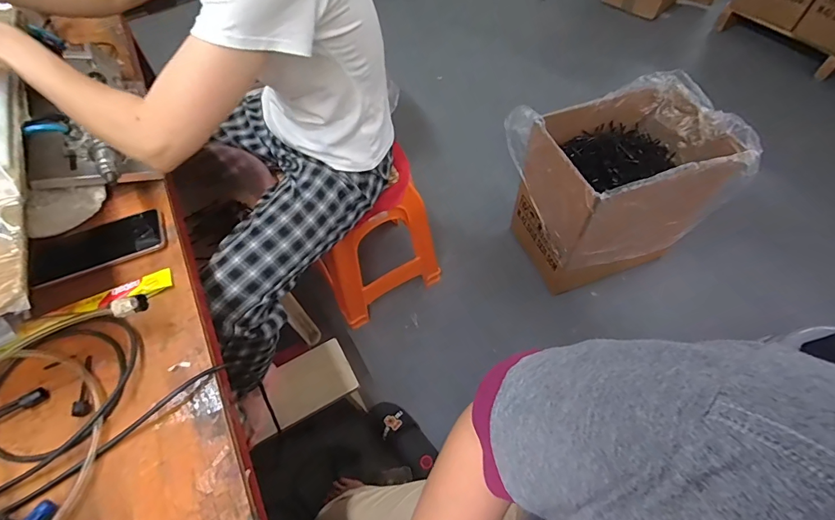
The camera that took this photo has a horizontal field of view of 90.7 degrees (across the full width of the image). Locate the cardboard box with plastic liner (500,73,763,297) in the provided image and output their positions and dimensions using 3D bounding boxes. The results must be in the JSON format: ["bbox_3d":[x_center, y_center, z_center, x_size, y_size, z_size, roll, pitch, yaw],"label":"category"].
[{"bbox_3d":[0.584,-0.221,1.271,0.507,0.468,0.408,-16,58,-8],"label":"cardboard box with plastic liner"}]

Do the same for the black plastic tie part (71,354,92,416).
[{"bbox_3d":[-0.375,0.140,0.461,0.016,0.011,0.070,-22,59,-12],"label":"black plastic tie part"}]

